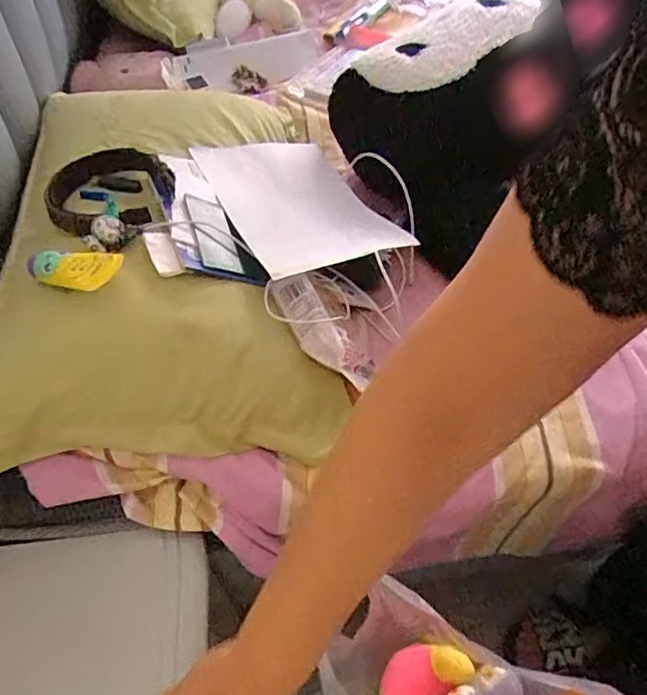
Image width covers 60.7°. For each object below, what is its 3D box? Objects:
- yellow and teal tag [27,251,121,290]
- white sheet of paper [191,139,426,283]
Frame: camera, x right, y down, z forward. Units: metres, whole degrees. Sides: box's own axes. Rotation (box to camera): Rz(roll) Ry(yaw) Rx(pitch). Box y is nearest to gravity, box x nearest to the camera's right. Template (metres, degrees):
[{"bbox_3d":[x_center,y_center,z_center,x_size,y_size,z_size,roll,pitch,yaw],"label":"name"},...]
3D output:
[{"bbox_3d":[-0.261,-0.076,0.567,0.104,0.022,0.049,2,50,7],"label":"yellow and teal tag"},{"bbox_3d":[-0.037,-0.196,0.743,0.204,0.034,0.290,-13,47,-27],"label":"white sheet of paper"}]

